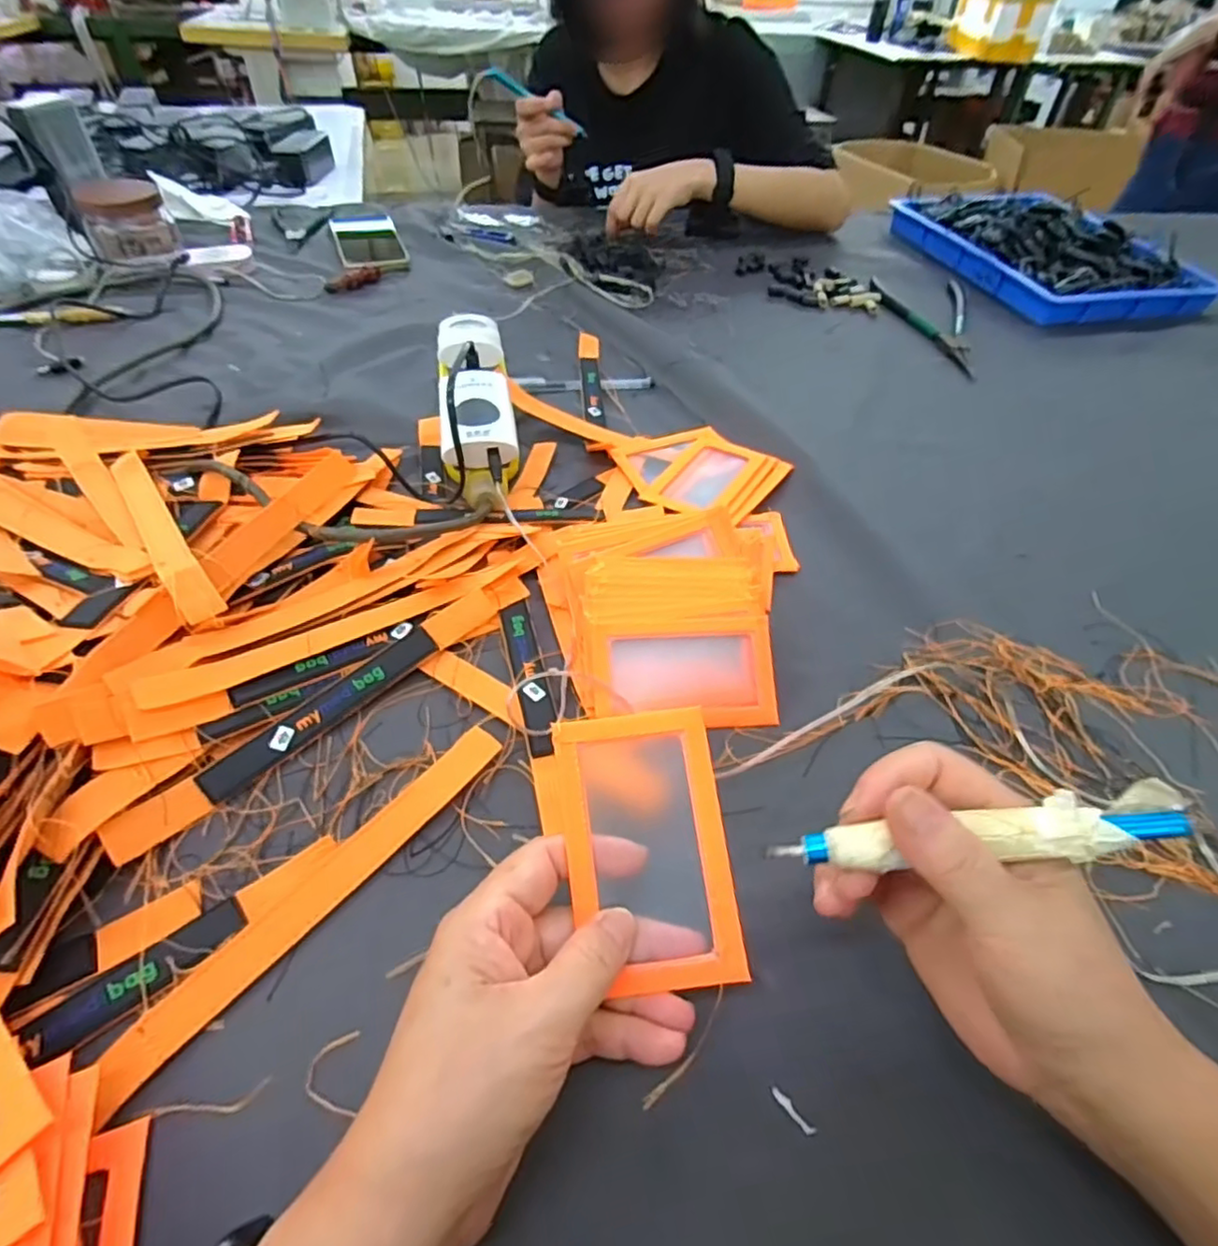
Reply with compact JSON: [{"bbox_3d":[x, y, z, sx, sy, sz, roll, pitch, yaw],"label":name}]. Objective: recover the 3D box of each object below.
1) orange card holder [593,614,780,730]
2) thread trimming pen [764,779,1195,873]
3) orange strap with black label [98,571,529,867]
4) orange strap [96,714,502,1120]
[{"bbox_3d":[0.044,0.028,0.370,0.103,0.005,0.063,-1,76,-5],"label":"orange card holder"},{"bbox_3d":[0.127,0.074,0.225,0.137,0.013,0.024,-9,48,5],"label":"thread trimming pen"},{"bbox_3d":[-0.144,0.035,0.359,0.021,0.011,0.249,35,55,25],"label":"orange strap with black label"},{"bbox_3d":[-0.127,0.116,0.293,0.024,0.009,0.197,31,53,22],"label":"orange strap"}]

